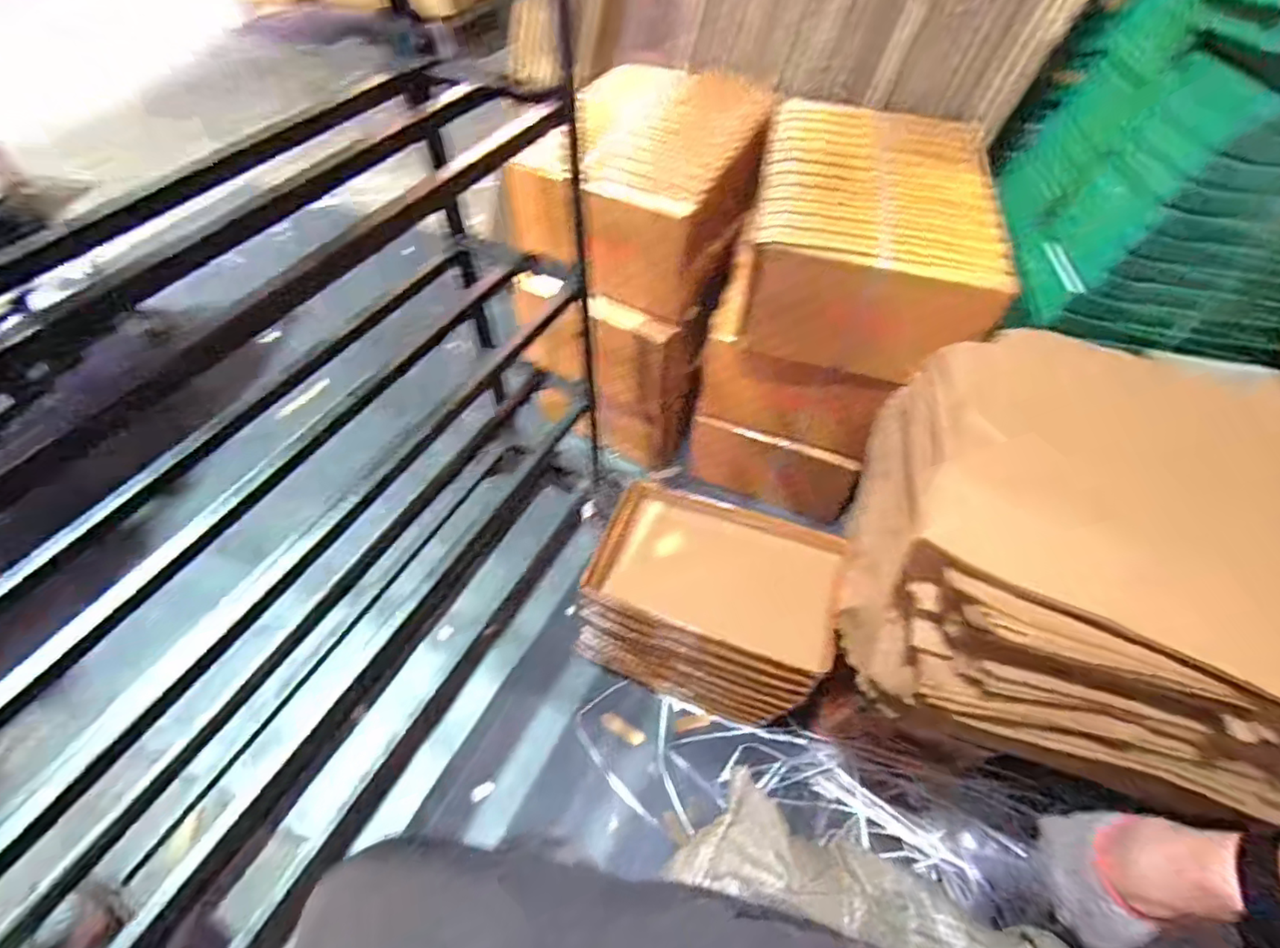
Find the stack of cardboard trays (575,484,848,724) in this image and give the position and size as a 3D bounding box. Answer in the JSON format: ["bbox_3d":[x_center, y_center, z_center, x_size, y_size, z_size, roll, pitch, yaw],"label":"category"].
[{"bbox_3d":[0.108,0.221,0.974,0.347,0.306,0.224,17,54,10],"label":"stack of cardboard trays"}]

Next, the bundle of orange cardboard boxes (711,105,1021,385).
[{"bbox_3d":[0.377,-0.410,1.010,0.389,0.211,0.500,17,54,10],"label":"bundle of orange cardboard boxes"}]

